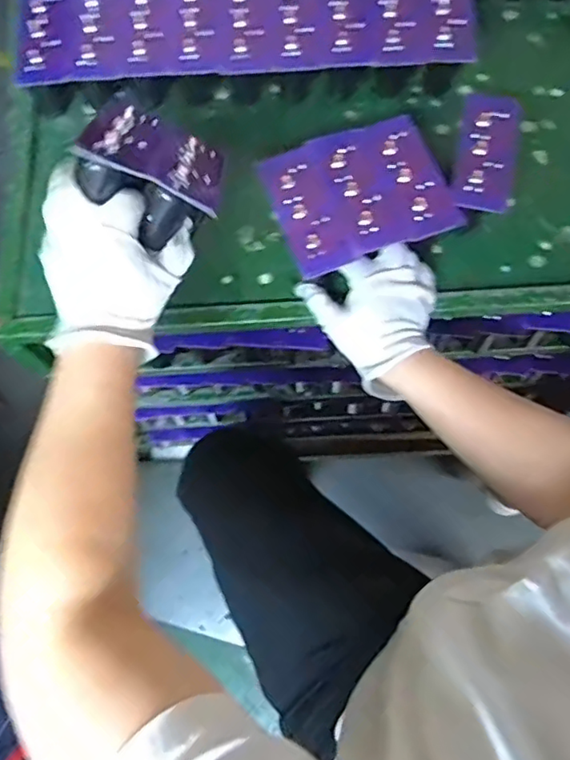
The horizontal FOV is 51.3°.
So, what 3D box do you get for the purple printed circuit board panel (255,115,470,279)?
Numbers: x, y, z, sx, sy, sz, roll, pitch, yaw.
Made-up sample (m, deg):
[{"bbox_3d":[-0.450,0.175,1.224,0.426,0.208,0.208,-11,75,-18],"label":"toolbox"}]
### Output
[{"bbox_3d":[0.070,-0.182,0.569,0.162,0.012,0.131,-19,74,-6],"label":"purple printed circuit board panel"}]

